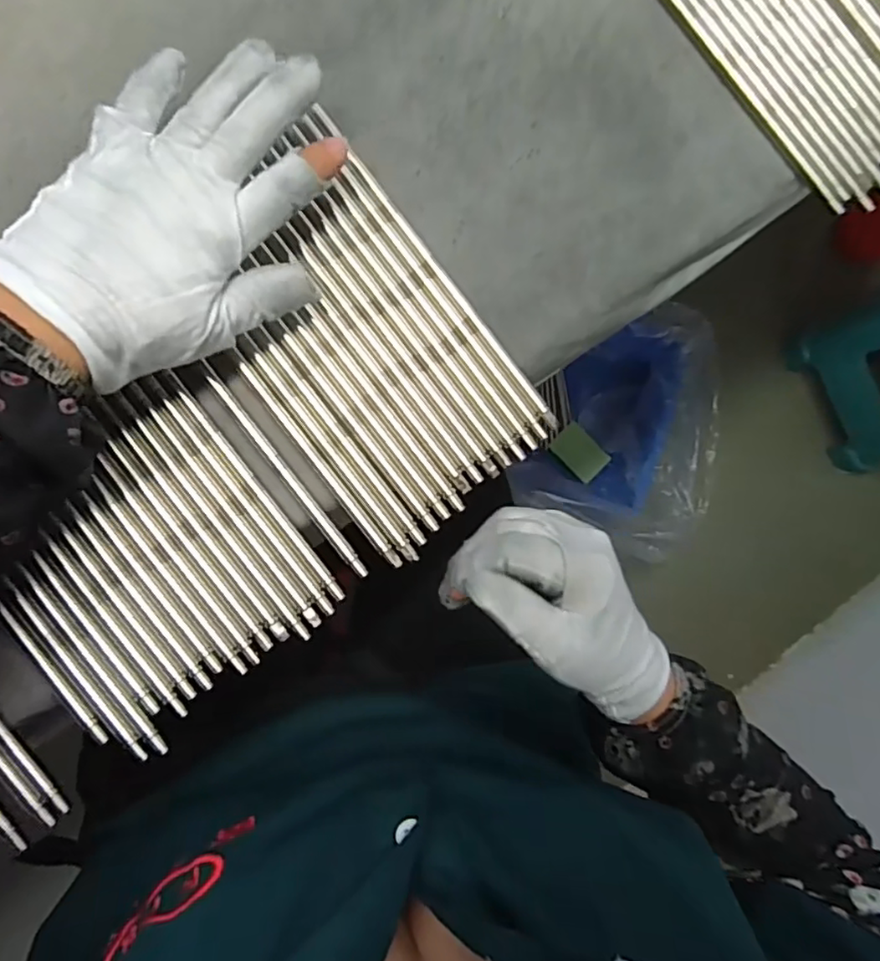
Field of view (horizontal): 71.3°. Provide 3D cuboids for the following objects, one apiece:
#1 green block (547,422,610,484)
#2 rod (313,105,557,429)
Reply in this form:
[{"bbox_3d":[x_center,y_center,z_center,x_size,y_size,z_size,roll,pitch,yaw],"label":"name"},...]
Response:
[{"bbox_3d":[0.241,-0.048,1.054,0.088,0.024,0.065,42,82,-2],"label":"green block"},{"bbox_3d":[-0.001,-0.104,0.303,0.008,0.004,0.191,-38,92,-8],"label":"rod"}]

